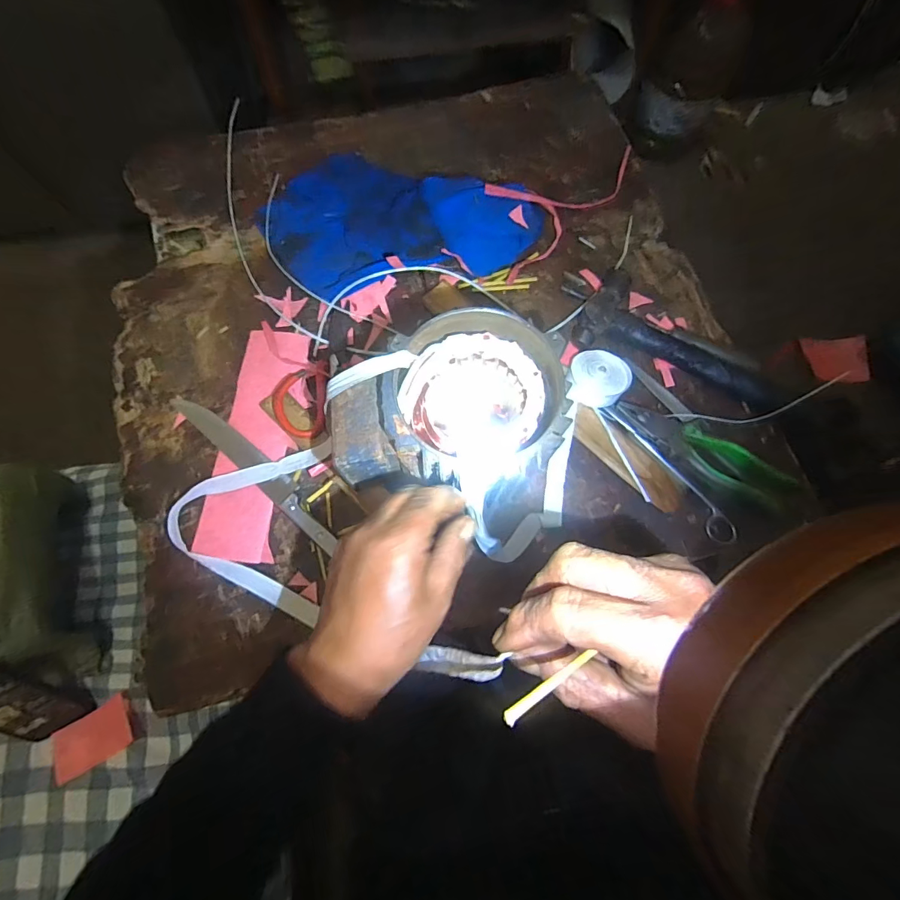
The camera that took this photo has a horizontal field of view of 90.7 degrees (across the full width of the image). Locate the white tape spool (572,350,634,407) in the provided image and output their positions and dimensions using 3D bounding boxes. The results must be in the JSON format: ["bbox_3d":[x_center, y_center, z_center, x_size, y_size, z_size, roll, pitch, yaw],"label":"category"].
[{"bbox_3d":[0.169,-0.080,0.513,0.064,0.027,0.065,0,73,0],"label":"white tape spool"}]

